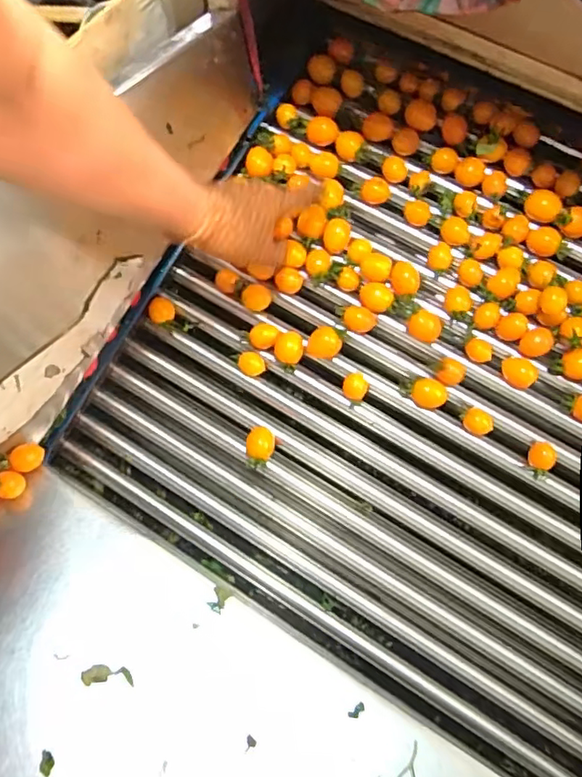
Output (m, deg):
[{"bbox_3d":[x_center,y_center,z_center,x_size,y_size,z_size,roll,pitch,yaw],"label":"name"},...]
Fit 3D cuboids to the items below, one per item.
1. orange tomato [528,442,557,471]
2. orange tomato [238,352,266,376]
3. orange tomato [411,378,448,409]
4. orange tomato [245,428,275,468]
[{"bbox_3d":[0.236,0.065,0.524,0.023,0.020,0.024,9,68,2],"label":"orange tomato"},{"bbox_3d":[-0.041,-0.023,0.575,0.026,0.022,0.024,1,68,-1],"label":"orange tomato"},{"bbox_3d":[0.135,0.006,0.539,0.035,0.021,0.025,5,68,0],"label":"orange tomato"},{"bbox_3d":[-0.031,0.059,0.560,0.029,0.031,0.033,-5,68,-4],"label":"orange tomato"}]

